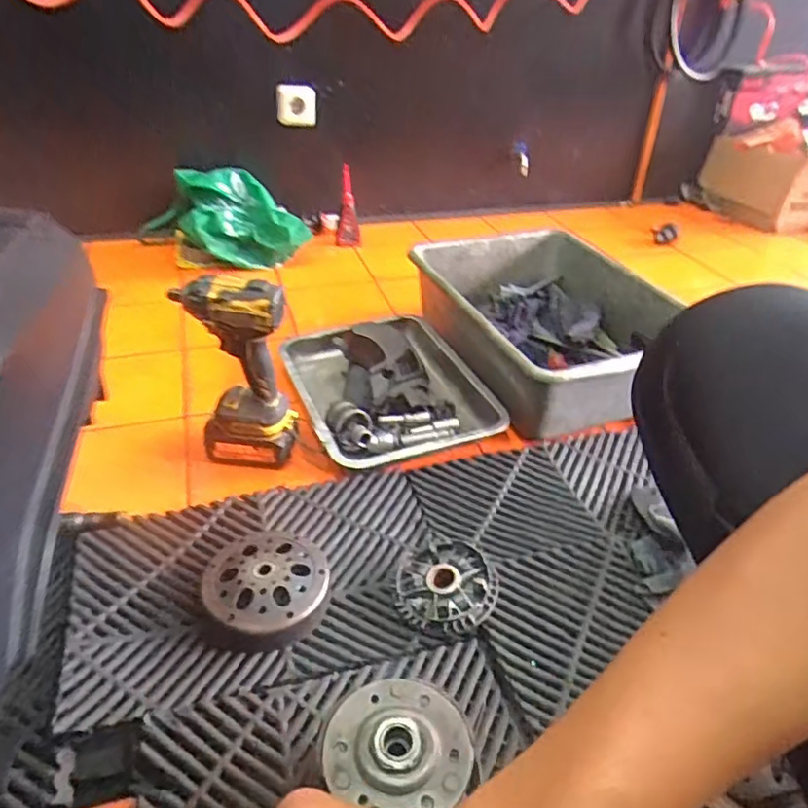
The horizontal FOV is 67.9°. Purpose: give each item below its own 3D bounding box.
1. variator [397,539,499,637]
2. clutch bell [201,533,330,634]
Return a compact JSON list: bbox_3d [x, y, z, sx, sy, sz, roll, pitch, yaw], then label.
[{"bbox_3d":[0.049,0.193,0.664,0.106,0.035,0.122,9,37,9],"label":"variator"},{"bbox_3d":[-0.149,0.190,0.642,0.136,0.042,0.128,4,37,2],"label":"clutch bell"}]

